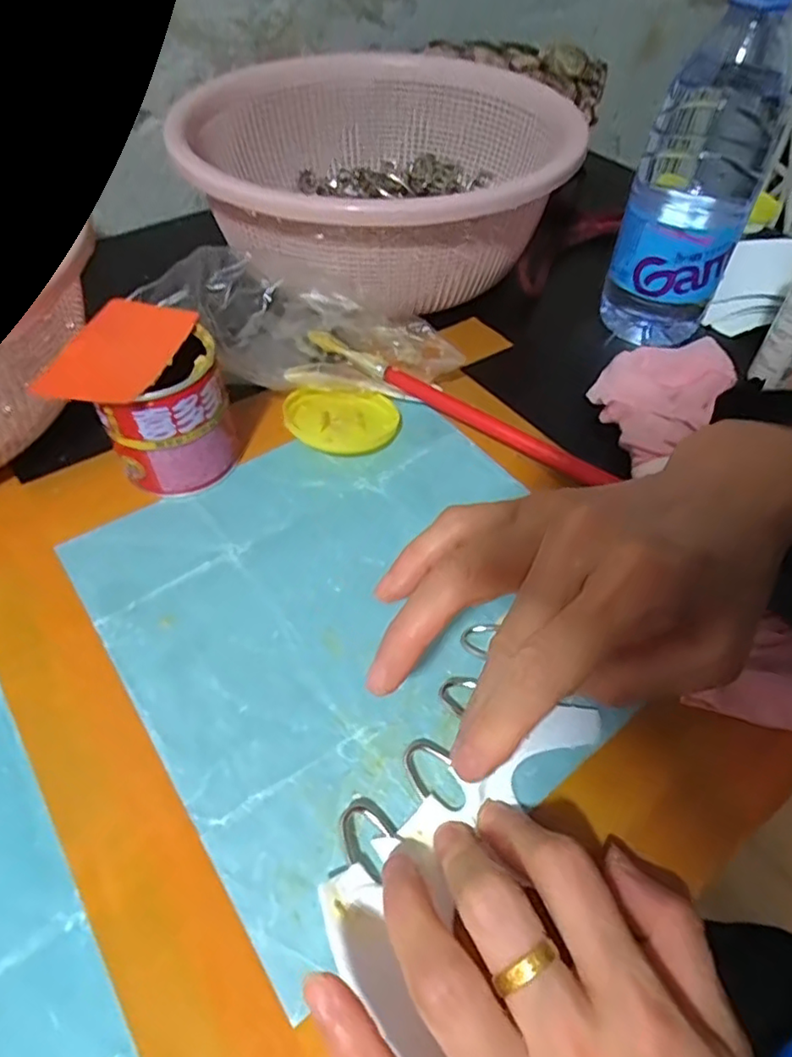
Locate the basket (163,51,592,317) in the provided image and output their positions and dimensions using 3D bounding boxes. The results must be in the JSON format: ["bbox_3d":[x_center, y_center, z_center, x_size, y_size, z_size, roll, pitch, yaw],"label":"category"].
[{"bbox_3d":[-0.011,-0.255,0.467,0.251,0.097,0.275,10,52,8],"label":"basket"}]

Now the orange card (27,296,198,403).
[{"bbox_3d":[-0.134,-0.088,0.305,0.049,0.004,0.080,13,50,0],"label":"orange card"}]

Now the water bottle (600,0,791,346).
[{"bbox_3d":[0.179,-0.207,0.371,0.069,0.194,0.056,18,53,14],"label":"water bottle"}]

